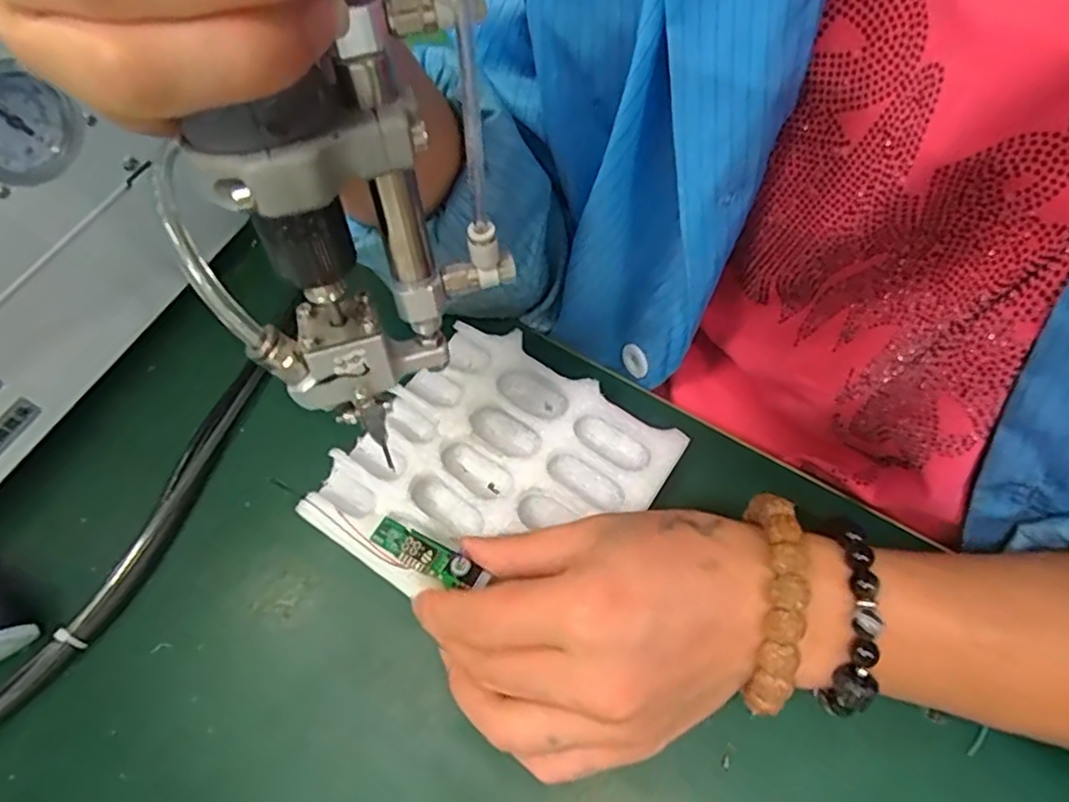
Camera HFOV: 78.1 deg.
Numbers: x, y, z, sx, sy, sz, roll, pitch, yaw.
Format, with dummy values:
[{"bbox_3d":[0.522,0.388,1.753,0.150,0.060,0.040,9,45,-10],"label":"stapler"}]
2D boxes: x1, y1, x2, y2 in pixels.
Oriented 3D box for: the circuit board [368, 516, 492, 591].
[{"bbox_3d":[-0.045,0.063,0.270,0.047,0.004,0.014,23,64,14],"label":"circuit board"}]

